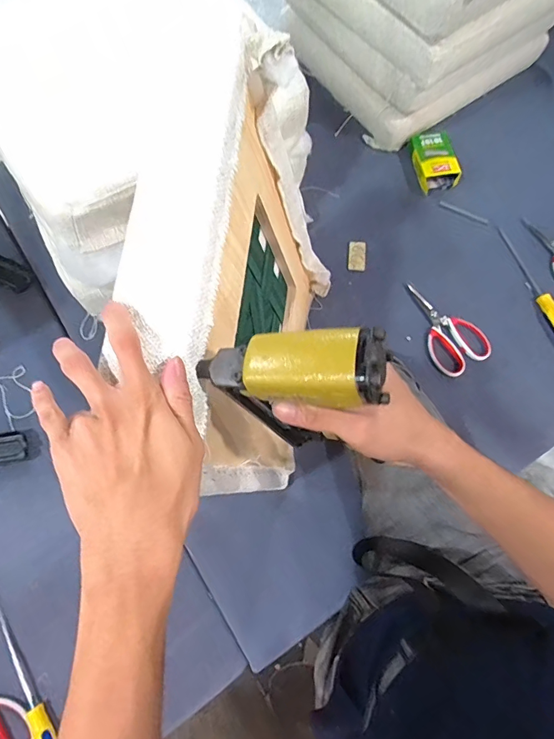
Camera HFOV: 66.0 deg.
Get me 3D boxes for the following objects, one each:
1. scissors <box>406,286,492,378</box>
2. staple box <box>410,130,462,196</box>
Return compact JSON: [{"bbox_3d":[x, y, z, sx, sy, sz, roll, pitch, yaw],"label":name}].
[{"bbox_3d":[0.300,-0.083,0.778,0.099,0.011,0.185,-30,75,-9],"label":"scissors"},{"bbox_3d":[0.323,-0.429,0.872,0.083,0.046,0.128,-12,73,-4],"label":"staple box"}]

